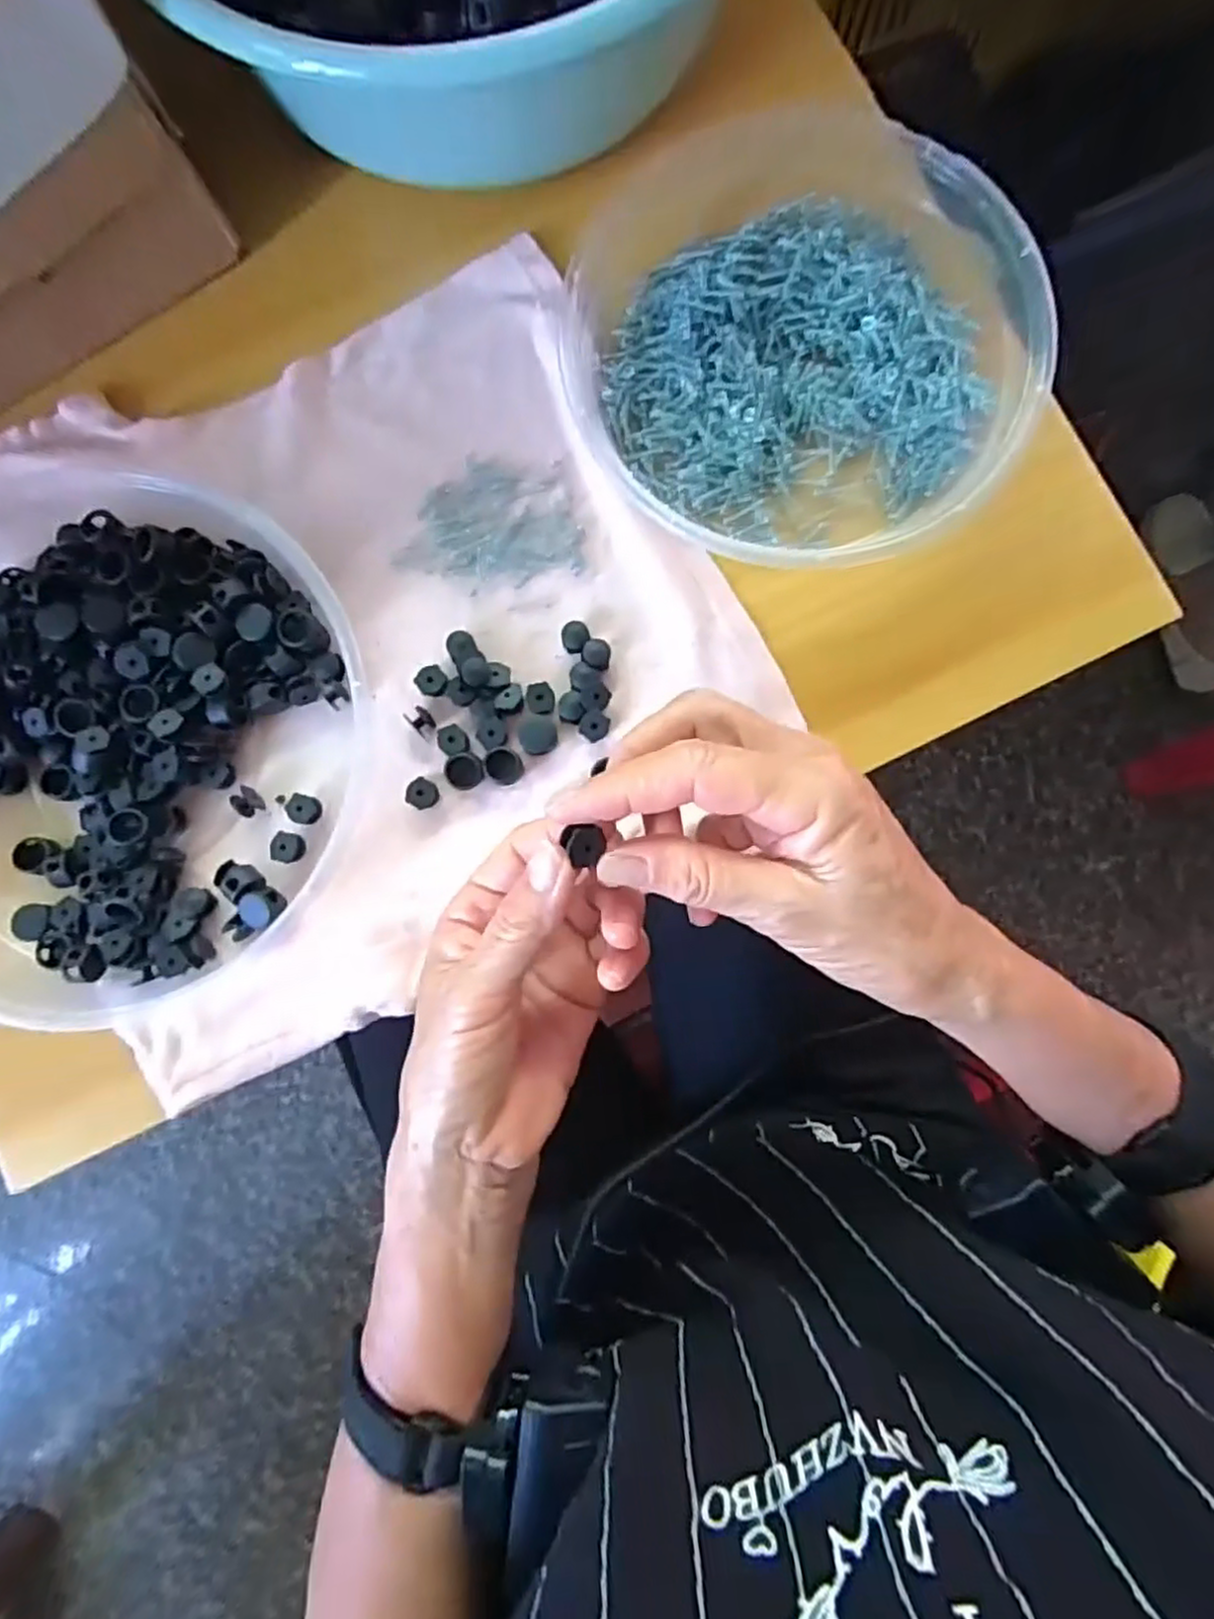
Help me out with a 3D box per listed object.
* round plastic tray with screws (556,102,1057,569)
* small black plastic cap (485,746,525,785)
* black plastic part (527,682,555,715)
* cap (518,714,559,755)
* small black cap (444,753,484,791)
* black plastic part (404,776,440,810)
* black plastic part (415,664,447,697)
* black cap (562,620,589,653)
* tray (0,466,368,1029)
[{"bbox_3d":[0.084,-0.210,0.326,0.191,0.039,0.207,0,84,2],"label":"round plastic tray with screws"},{"bbox_3d":[-0.046,-0.020,0.329,0.017,0.004,0.016,0,84,2],"label":"small black plastic cap"},{"bbox_3d":[-0.030,-0.051,0.330,0.012,0.004,0.014,-5,84,1],"label":"black plastic part"},{"bbox_3d":[-0.031,-0.034,0.332,0.017,0.004,0.017,-6,84,1],"label":"cap"},{"bbox_3d":[-0.064,-0.017,0.328,0.017,0.007,0.016,0,86,0],"label":"small black cap"},{"bbox_3d":[-0.084,-0.007,0.331,0.013,0.009,0.013,0,84,2],"label":"black plastic part"},{"bbox_3d":[-0.080,-0.059,0.333,0.013,0.006,0.015,-39,85,-2],"label":"black plastic part"},{"bbox_3d":[-0.014,-0.079,0.335,0.012,0.007,0.015,-4,86,0],"label":"black cap"},{"bbox_3d":[-0.235,-0.026,0.322,0.231,0.033,0.240,20,85,3],"label":"tray"}]

